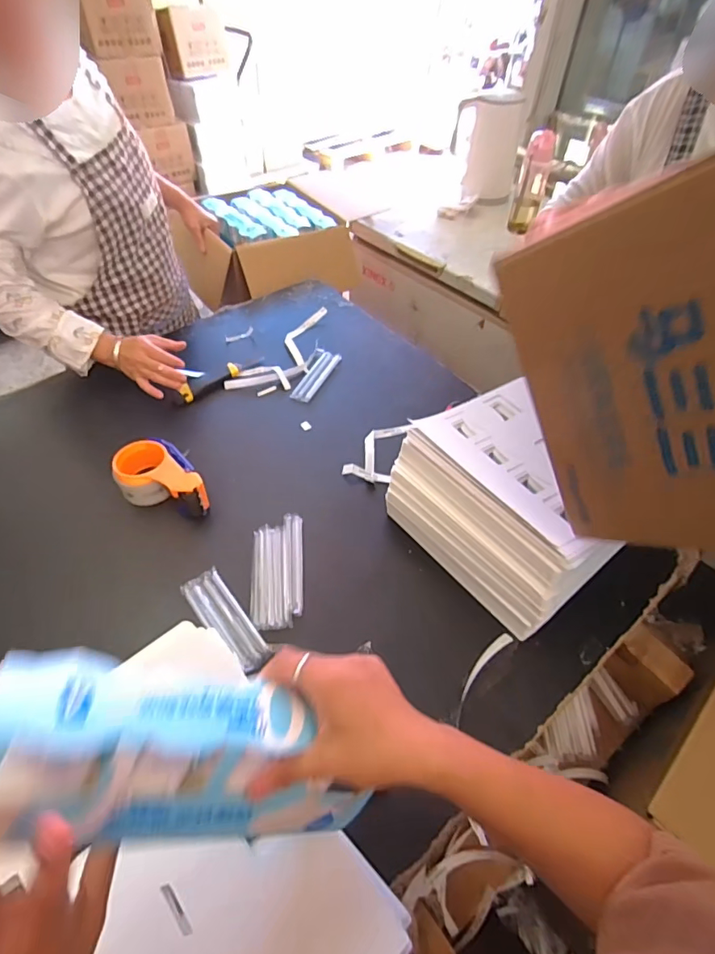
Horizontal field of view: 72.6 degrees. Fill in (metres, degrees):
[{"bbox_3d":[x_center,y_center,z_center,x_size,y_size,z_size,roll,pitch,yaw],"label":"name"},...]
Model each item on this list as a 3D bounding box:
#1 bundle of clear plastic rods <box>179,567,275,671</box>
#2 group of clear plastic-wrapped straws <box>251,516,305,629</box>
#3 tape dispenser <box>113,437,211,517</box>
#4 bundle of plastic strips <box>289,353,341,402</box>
[{"bbox_3d":[-0.175,0.191,0.649,0.052,0.016,0.156,-32,59,-23],"label":"bundle of clear plastic rods"},{"bbox_3d":[-0.113,0.133,0.692,0.071,0.015,0.167,-4,53,-4],"label":"group of clear plastic-wrapped straws"},{"bbox_3d":[-0.309,0.012,0.763,0.097,0.069,0.153,-37,61,-25],"label":"tape dispenser"},{"bbox_3d":[-0.078,-0.198,0.955,0.041,0.004,0.148,21,55,15],"label":"bundle of plastic strips"}]

